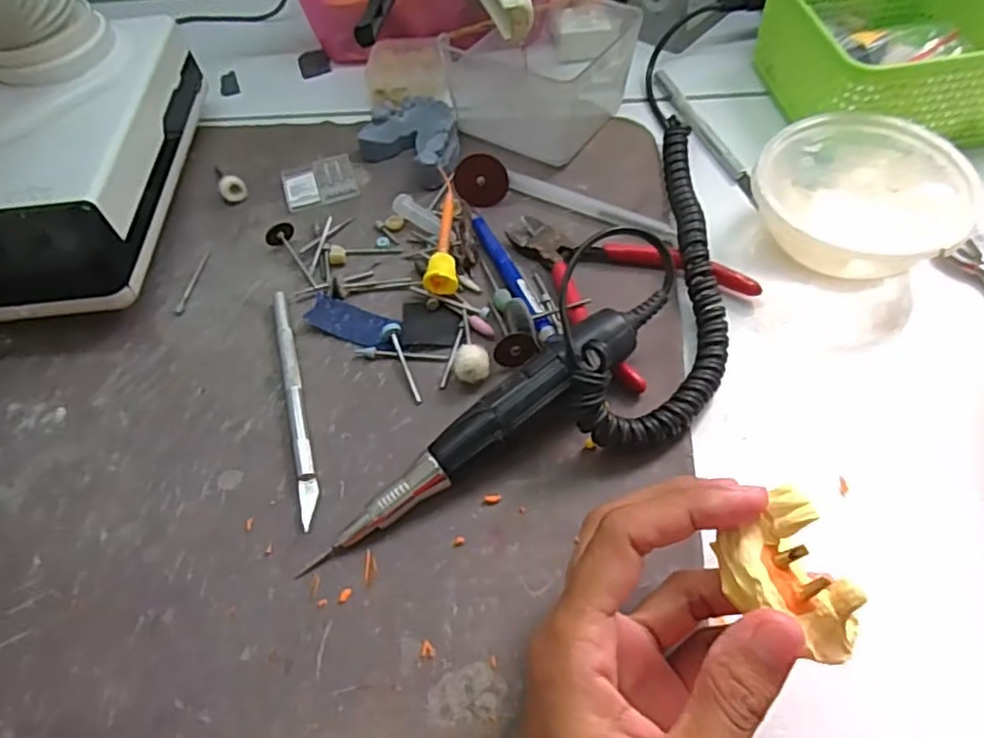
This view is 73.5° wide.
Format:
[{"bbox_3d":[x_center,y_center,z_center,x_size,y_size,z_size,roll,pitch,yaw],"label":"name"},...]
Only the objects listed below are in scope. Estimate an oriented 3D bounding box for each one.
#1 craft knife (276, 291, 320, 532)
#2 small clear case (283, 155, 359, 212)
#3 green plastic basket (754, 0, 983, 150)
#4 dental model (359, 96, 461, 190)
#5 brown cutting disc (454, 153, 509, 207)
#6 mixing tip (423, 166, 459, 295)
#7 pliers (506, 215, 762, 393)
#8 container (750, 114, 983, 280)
[{"bbox_3d":[-0.096,0.014,0.323,0.008,0.006,0.133,-15,56,-5],"label":"craft knife"},{"bbox_3d":[-0.109,-0.119,0.417,0.044,0.007,0.038,-20,57,-9],"label":"small clear case"},{"bbox_3d":[0.247,-0.198,0.404,0.125,0.062,0.129,-10,56,-2],"label":"green plastic basket"},{"bbox_3d":[-0.044,-0.150,0.419,0.065,0.021,0.056,29,63,22],"label":"dental model"},{"bbox_3d":[-0.006,-0.110,0.384,0.030,0.029,0.004,-5,18,0],"label":"brown cutting disc"},{"bbox_3d":[-0.028,-0.079,0.373,0.017,0.016,0.089,-4,56,2],"label":"mixing tip"},{"bbox_3d":[0.062,-0.052,0.352,0.093,0.006,0.121,-38,61,-19],"label":"pliers"},{"bbox_3d":[0.190,-0.085,0.346,0.096,0.043,0.100,-2,56,3],"label":"container"}]

